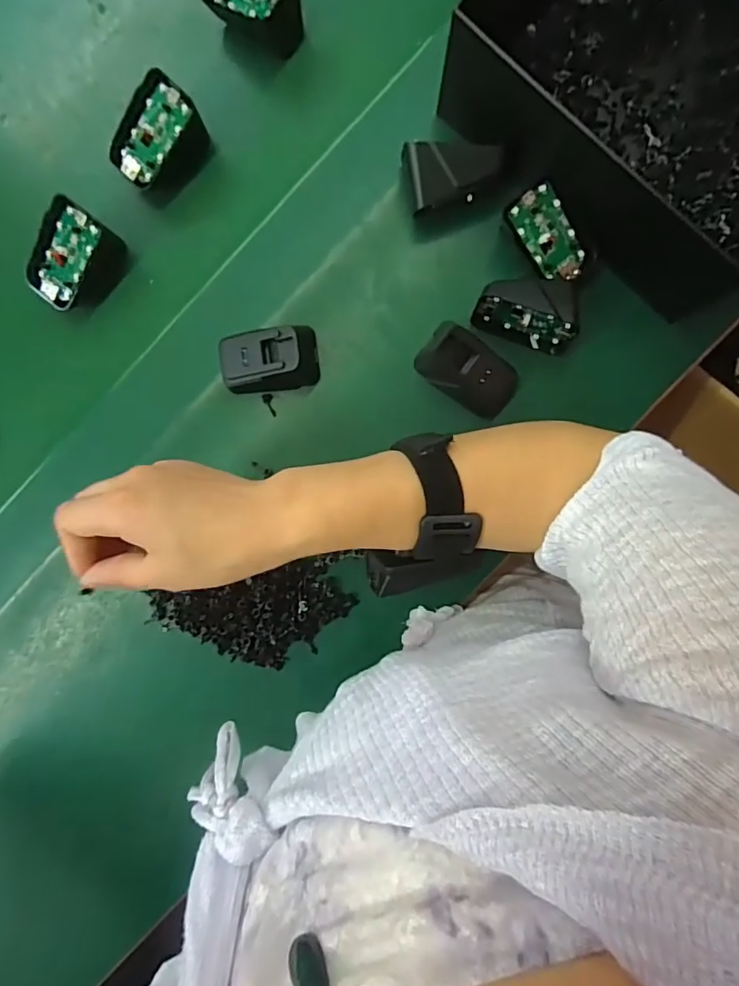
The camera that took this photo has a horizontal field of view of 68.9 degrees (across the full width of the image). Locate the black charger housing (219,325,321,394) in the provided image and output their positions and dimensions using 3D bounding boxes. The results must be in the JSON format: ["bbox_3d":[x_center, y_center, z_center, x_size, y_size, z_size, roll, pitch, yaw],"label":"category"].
[{"bbox_3d":[-0.073,-0.093,0.381,0.067,0.039,0.042,-6,93,3],"label":"black charger housing"}]

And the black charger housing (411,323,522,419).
[{"bbox_3d":[0.068,-0.089,0.379,0.068,0.037,0.046,34,94,1],"label":"black charger housing"}]

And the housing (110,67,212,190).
[{"bbox_3d":[-0.149,-0.250,0.384,0.050,0.035,0.067,35,92,2],"label":"housing"}]

